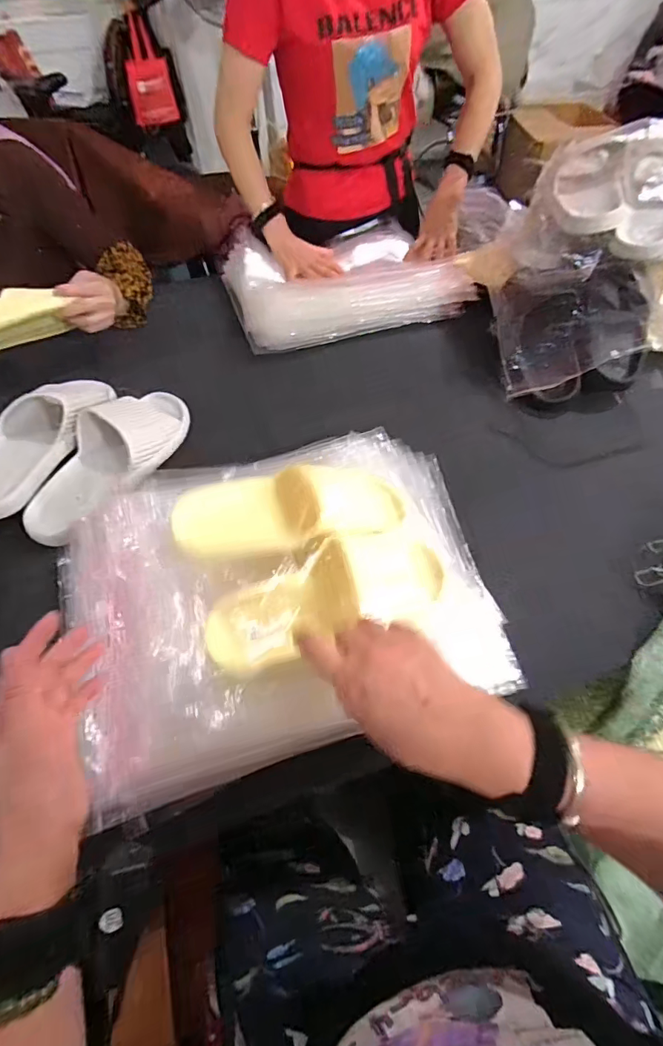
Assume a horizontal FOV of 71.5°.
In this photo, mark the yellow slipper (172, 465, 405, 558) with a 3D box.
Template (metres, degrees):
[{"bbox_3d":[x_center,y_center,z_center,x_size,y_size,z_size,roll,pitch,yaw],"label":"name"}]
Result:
[{"bbox_3d":[-0.042,-0.016,0.508,0.244,0.064,0.100,-2,54,-1],"label":"yellow slipper"}]

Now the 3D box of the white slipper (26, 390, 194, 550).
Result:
[{"bbox_3d":[-0.299,-0.102,0.628,0.128,0.069,0.292,15,56,12],"label":"white slipper"}]

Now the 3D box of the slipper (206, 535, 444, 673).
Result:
[{"bbox_3d":[0.004,0.066,0.450,0.243,0.055,0.089,-17,55,-19],"label":"slipper"}]

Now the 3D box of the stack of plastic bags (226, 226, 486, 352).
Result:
[{"bbox_3d":[0.013,-0.479,0.887,0.410,0.069,0.334,-16,55,-10],"label":"stack of plastic bags"}]

